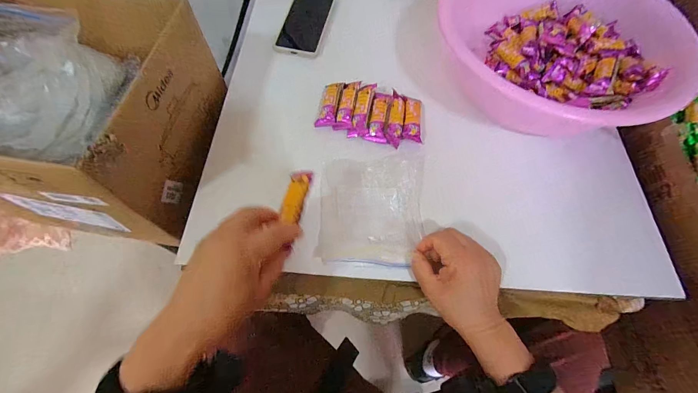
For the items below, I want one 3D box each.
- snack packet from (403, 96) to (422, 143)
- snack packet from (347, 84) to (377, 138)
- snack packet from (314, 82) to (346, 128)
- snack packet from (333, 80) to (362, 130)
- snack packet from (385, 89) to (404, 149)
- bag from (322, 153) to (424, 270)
[{"bbox_3d":[0.094,-0.115,0.453,0.028,0.011,0.074,4,64,0],"label":"snack packet"},{"bbox_3d":[0.021,-0.127,0.455,0.026,0.017,0.092,12,64,4],"label":"snack packet"},{"bbox_3d":[-0.028,-0.141,0.464,0.030,0.017,0.079,9,64,3],"label":"snack packet"},{"bbox_3d":[-0.002,-0.136,0.461,0.026,0.014,0.087,9,64,3],"label":"snack packet"},{"bbox_3d":[0.068,-0.115,0.449,0.026,0.009,0.092,8,64,2],"label":"snack packet"},{"bbox_3d":[0.031,0.012,0.404,0.132,0.010,0.147,2,69,1],"label":"bag"}]

